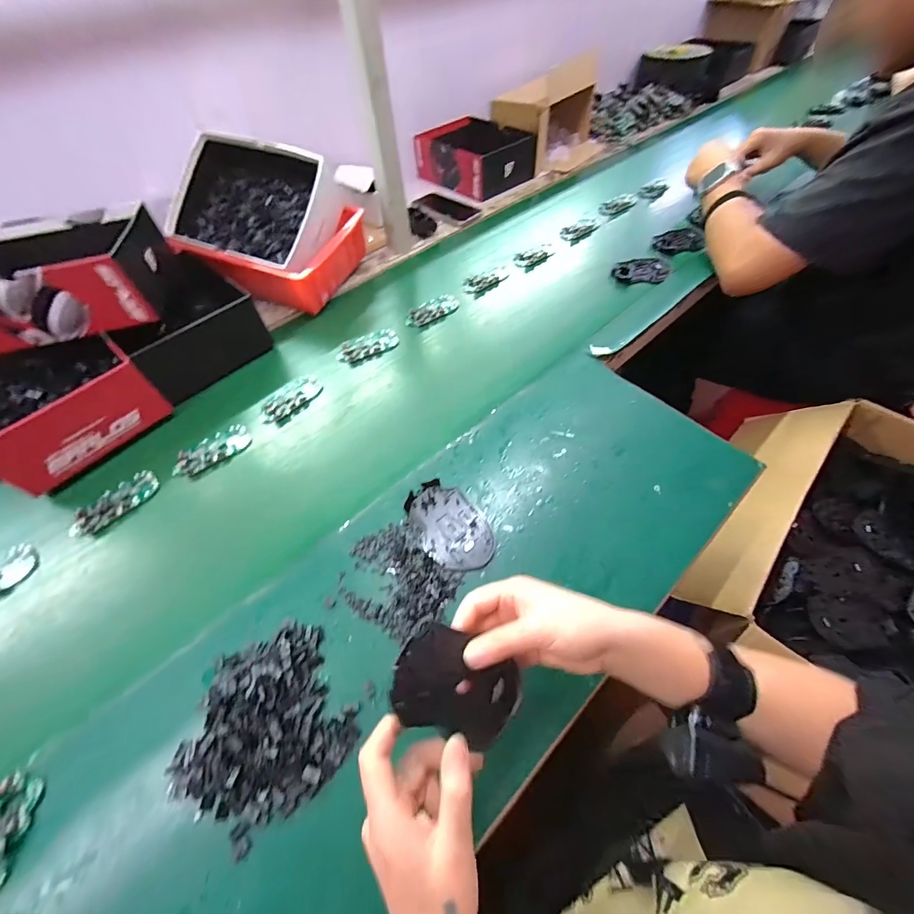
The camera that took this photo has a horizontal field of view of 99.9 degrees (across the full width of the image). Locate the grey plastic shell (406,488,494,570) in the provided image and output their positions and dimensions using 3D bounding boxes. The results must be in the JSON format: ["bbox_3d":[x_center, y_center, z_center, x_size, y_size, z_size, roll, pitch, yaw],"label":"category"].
[{"bbox_3d":[-0.006,0.079,0.441,0.073,0.009,0.104,-22,58,-12],"label":"grey plastic shell"}]

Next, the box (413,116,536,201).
[{"bbox_3d":[0.036,-0.736,0.932,0.181,0.089,0.251,-38,62,-20],"label":"box"}]

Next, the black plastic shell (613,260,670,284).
[{"bbox_3d":[0.341,-0.346,0.712,0.102,0.014,0.072,-1,56,2],"label":"black plastic shell"}]

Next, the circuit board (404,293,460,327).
[{"bbox_3d":[-0.045,-0.256,0.671,0.099,0.008,0.040,-37,79,-17],"label":"circuit board"}]

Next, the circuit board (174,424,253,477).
[{"bbox_3d":[-0.331,-0.010,0.520,0.096,0.018,0.046,-36,63,-18],"label":"circuit board"}]

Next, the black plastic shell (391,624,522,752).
[{"bbox_3d":[0.002,0.170,0.286,0.111,0.012,0.064,37,61,-22],"label":"black plastic shell"}]

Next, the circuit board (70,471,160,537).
[{"bbox_3d":[-0.426,0.057,0.479,0.042,0.022,0.100,28,62,20],"label":"circuit board"}]

